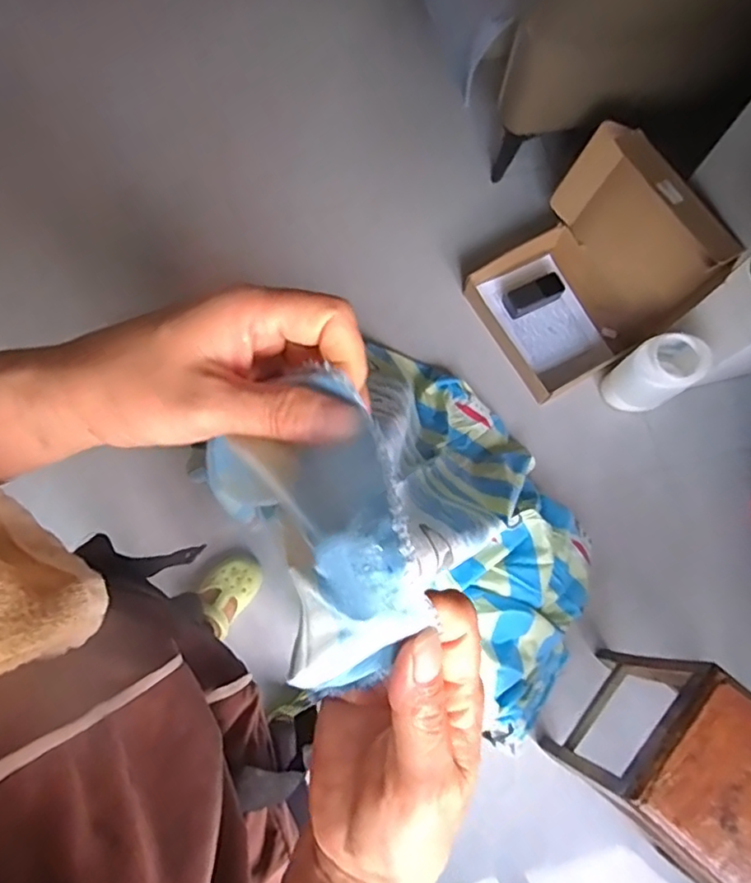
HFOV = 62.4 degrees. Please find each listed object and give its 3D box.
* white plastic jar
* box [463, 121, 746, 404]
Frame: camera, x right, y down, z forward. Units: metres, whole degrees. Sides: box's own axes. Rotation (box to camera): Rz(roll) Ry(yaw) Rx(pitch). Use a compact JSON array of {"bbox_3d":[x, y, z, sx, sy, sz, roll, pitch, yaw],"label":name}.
[{"bbox_3d":[0.569,-0.137,1.277,0.141,0.173,0.119,-31,78,-9],"label":"white plastic jar"},{"bbox_3d":[0.418,-0.360,1.279,0.349,0.305,0.392,-29,78,-9],"label":"box"}]

